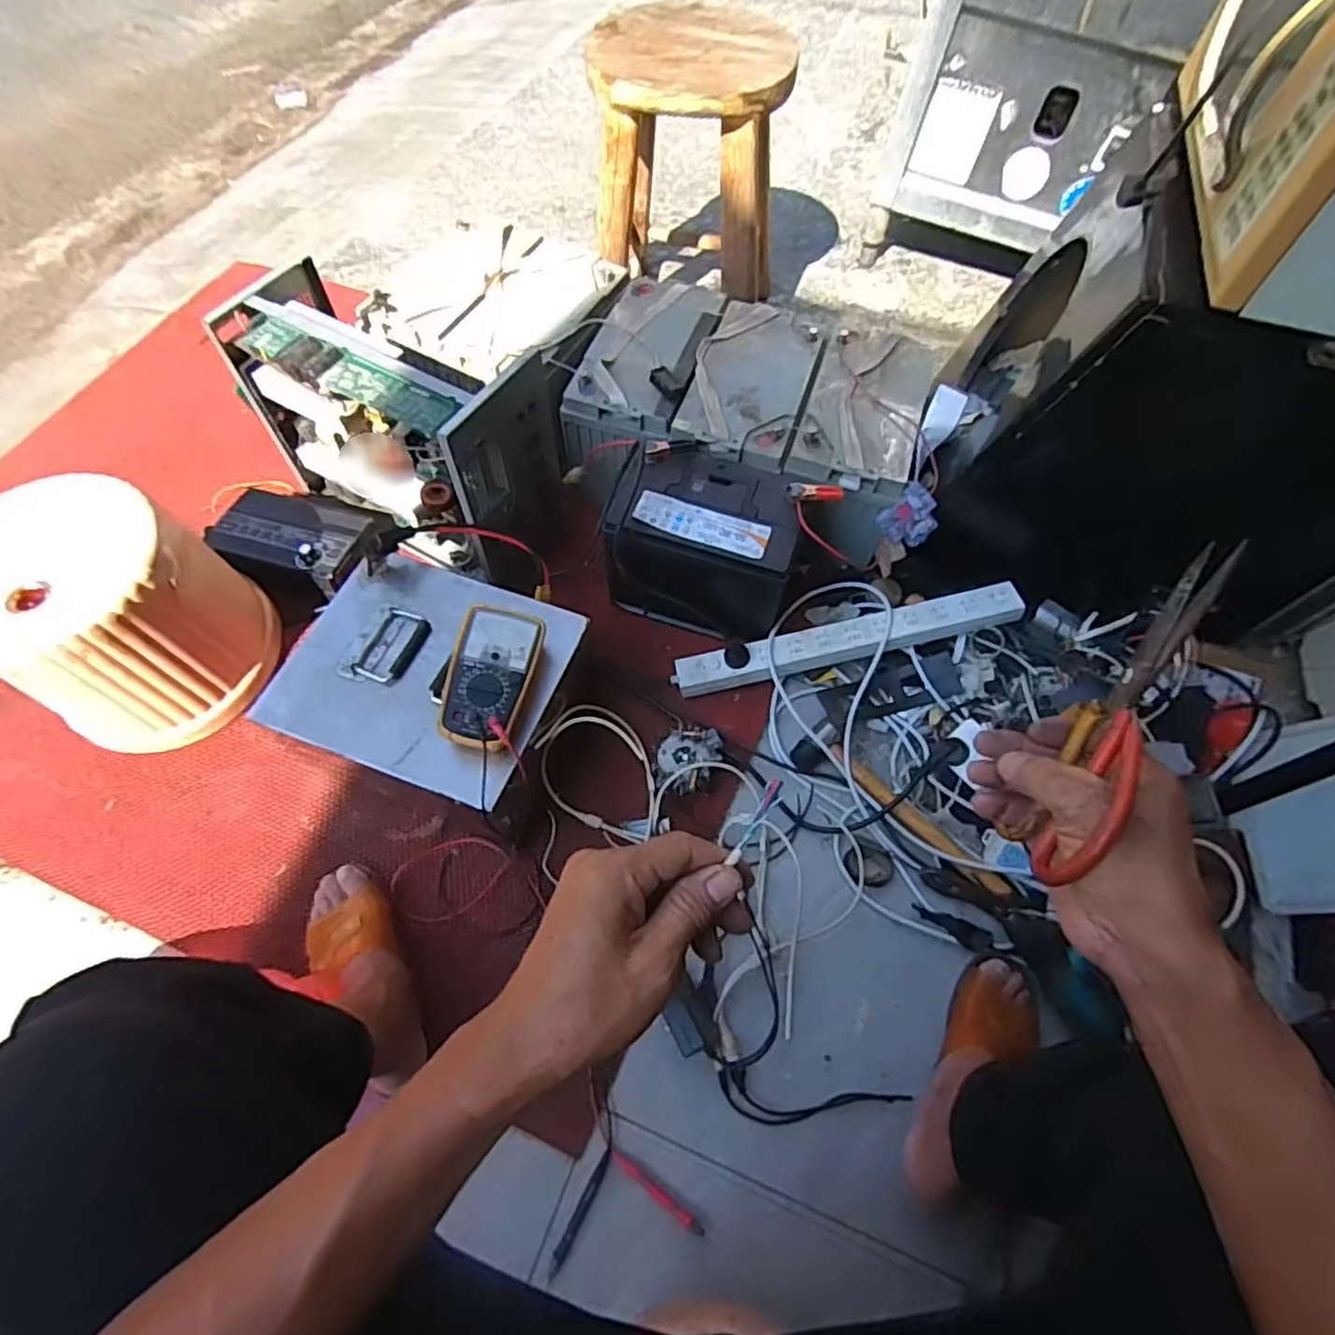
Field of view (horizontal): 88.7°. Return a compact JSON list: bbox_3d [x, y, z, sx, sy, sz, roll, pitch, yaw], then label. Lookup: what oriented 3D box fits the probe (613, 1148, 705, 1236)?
[{"bbox_3d":[-0.012,0.550,0.716,0.114,0.009,0.015,33,65,15],"label":"probe"}]

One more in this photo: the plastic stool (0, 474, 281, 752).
[{"bbox_3d":[-0.693,-0.049,0.867,0.261,0.296,0.224,-10,63,-9],"label":"plastic stool"}]

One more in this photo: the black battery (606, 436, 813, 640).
[{"bbox_3d":[0.057,-0.169,0.991,0.258,0.201,0.196,17,61,8],"label":"black battery"}]

